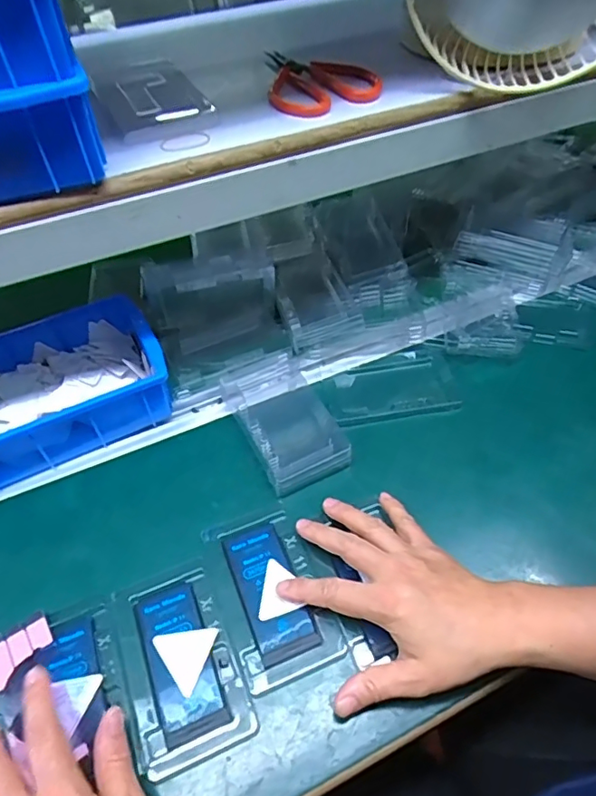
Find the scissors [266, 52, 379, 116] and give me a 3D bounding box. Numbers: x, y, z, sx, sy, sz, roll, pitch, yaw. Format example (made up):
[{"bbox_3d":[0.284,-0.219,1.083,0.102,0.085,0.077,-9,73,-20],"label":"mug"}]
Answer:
[{"bbox_3d":[0.017,-0.271,0.442,0.088,0.014,0.120,-9,50,-4],"label":"scissors"}]

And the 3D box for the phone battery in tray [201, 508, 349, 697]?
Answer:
[{"bbox_3d":[-0.020,0.145,0.399,0.075,0.007,0.127,-17,54,-13],"label":"phone battery in tray"}]

